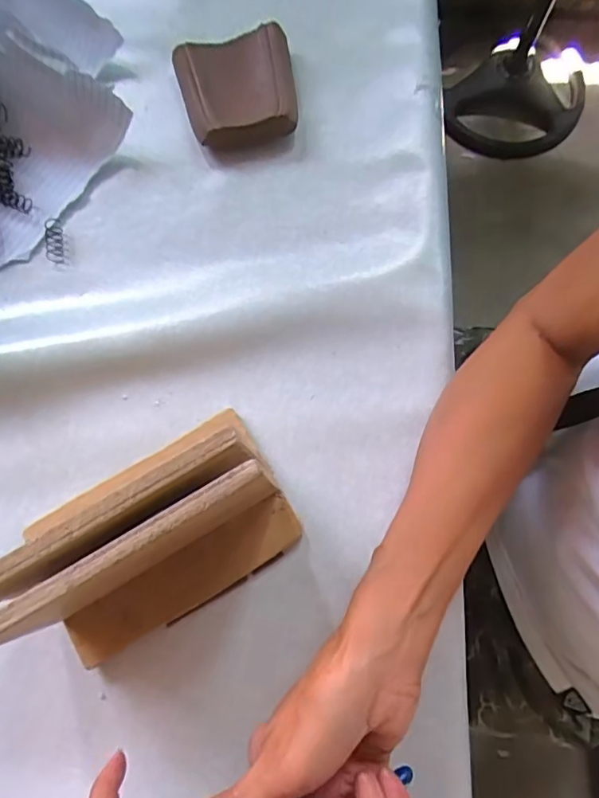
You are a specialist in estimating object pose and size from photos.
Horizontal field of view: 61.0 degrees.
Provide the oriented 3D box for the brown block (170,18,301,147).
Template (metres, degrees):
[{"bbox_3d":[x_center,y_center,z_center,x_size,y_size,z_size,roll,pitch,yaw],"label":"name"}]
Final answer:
[{"bbox_3d":[-0.045,-0.237,0.388,0.087,0.026,0.090,-14,78,-4],"label":"brown block"}]

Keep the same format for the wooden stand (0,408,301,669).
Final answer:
[{"bbox_3d":[-0.088,0.076,0.284,0.154,0.113,0.105,-30,80,-7],"label":"wooden stand"}]

